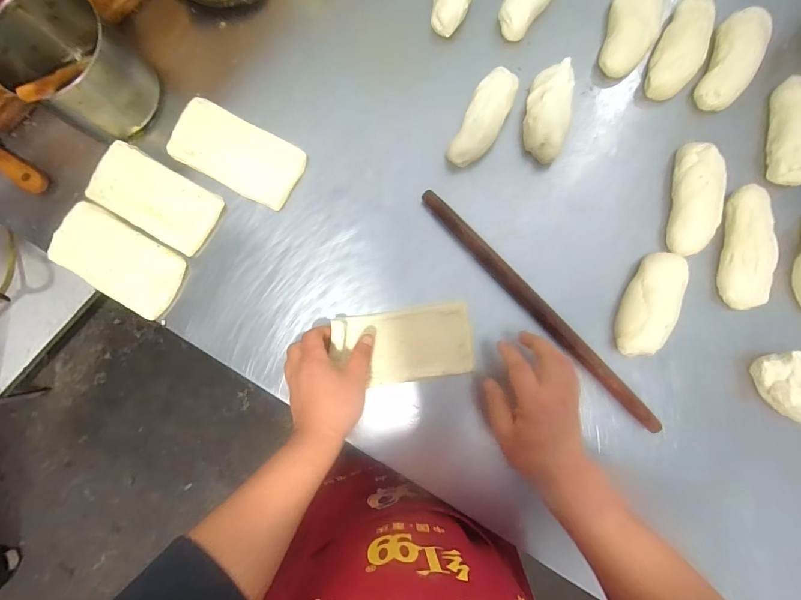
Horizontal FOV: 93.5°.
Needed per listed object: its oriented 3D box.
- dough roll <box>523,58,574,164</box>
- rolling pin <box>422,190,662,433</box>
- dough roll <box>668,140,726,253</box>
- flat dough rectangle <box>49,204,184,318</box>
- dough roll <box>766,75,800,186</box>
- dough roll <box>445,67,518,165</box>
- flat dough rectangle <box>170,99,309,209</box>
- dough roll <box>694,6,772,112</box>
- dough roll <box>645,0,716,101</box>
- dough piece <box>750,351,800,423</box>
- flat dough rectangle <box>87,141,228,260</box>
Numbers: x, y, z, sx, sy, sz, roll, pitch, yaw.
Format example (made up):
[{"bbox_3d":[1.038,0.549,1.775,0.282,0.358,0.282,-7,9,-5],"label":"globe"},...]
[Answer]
[{"bbox_3d":[0.186,-0.241,0.472,0.054,0.041,0.125,10,87,4],"label":"dough roll"},{"bbox_3d":[0.165,0.009,0.463,0.017,0.023,0.389,-43,85,0],"label":"rolling pin"},{"bbox_3d":[0.359,-0.122,0.457,0.050,0.034,0.131,6,87,4],"label":"dough roll"},{"bbox_3d":[-0.380,-0.054,0.506,0.183,0.013,0.091,30,89,5],"label":"flat dough rectangle"},{"bbox_3d":[0.473,-0.203,0.450,0.034,0.037,0.129,12,86,5],"label":"dough roll"},{"bbox_3d":[0.108,-0.237,0.483,0.052,0.041,0.133,26,89,4],"label":"dough roll"},{"bbox_3d":[-0.220,-0.198,0.508,0.181,0.007,0.090,29,89,5],"label":"flat dough rectangle"},{"bbox_3d":[0.411,-0.299,0.466,0.055,0.030,0.134,21,87,6],"label":"dough roll"},{"bbox_3d":[0.353,-0.320,0.472,0.056,0.032,0.140,26,89,4],"label":"dough roll"},{"bbox_3d":[0.456,0.104,0.431,0.096,0.039,0.064,35,88,6],"label":"dough piece"},{"bbox_3d":[-0.332,-0.138,0.509,0.174,0.012,0.088,30,89,5],"label":"flat dough rectangle"}]

